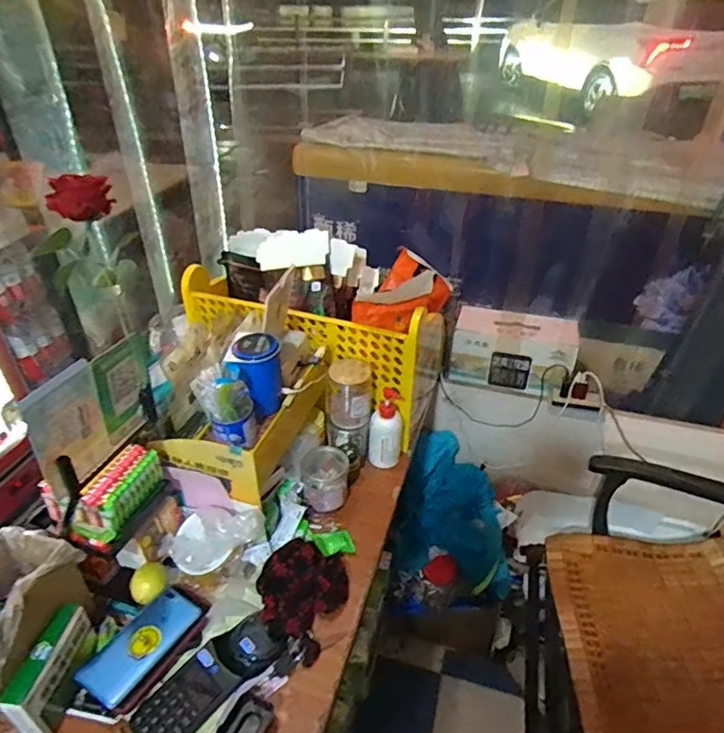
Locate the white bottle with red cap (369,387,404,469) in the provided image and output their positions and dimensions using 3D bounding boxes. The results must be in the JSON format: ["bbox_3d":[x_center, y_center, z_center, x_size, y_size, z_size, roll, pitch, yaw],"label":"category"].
[{"bbox_3d":[0.046,0.122,1.027,0.062,0.148,0.058,4,37,5],"label":"white bottle with red cap"}]

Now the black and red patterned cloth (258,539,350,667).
[{"bbox_3d":[-0.096,0.334,0.804,0.131,0.061,0.154,15,39,19],"label":"black and red patterned cloth"}]

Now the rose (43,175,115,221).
[{"bbox_3d":[-0.308,-0.183,0.583,0.065,0.050,0.048,-18,40,-22],"label":"rose"}]

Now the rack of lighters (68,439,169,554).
[{"bbox_3d":[-0.353,0.187,0.766,0.052,0.093,0.143,11,38,14],"label":"rack of lighters"}]

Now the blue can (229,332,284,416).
[{"bbox_3d":[-0.165,0.015,0.837,0.075,0.112,0.074,0,37,0],"label":"blue can"}]

